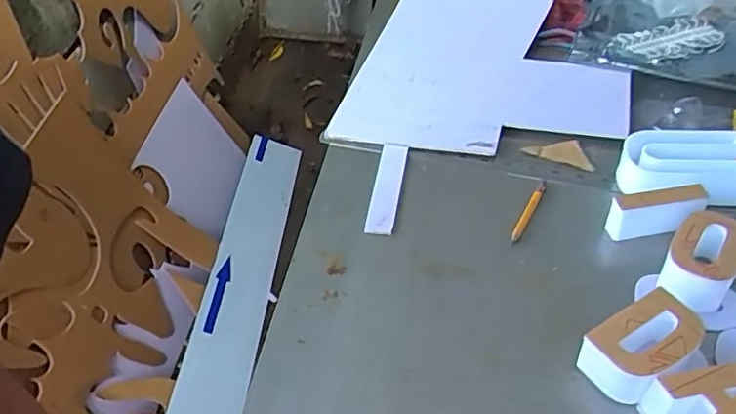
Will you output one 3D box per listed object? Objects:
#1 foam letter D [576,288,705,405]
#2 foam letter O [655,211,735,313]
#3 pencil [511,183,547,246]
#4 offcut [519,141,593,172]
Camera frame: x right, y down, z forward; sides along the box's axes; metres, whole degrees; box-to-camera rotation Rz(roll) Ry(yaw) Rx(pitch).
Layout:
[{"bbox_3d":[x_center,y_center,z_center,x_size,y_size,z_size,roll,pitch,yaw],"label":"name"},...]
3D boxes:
[{"bbox_3d":[0.213,0.111,0.470,0.086,0.049,0.051,-26,48,-18],"label":"foam letter D"},{"bbox_3d":[0.292,0.045,0.524,0.054,0.046,0.083,23,52,26],"label":"foam letter O"},{"bbox_3d":[0.162,0.004,0.608,0.009,0.007,0.091,19,51,23],"label":"pencil"},{"bbox_3d":[0.207,-0.055,0.661,0.063,0.007,0.044,-6,45,0],"label":"offcut"}]

